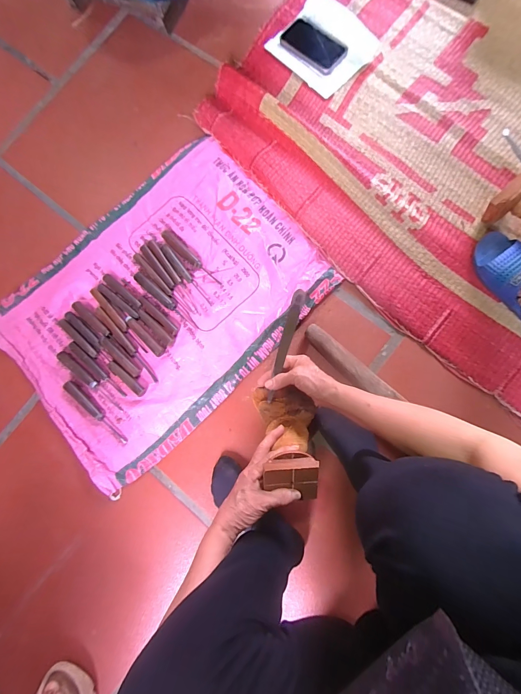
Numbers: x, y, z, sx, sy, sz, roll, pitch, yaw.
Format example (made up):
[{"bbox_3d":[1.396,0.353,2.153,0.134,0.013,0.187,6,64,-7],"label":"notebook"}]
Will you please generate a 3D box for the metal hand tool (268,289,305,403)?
[{"bbox_3d":[0.040,-0.002,0.543,0.018,0.011,0.194,17,91,8],"label":"metal hand tool"}]

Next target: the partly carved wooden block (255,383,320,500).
[{"bbox_3d":[0.044,0.147,0.520,0.093,0.169,0.067,-8,124,5],"label":"partly carved wooden block"}]

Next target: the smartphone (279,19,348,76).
[{"bbox_3d":[0.120,-0.681,0.726,0.151,0.015,0.070,40,88,9],"label":"smartphone"}]

